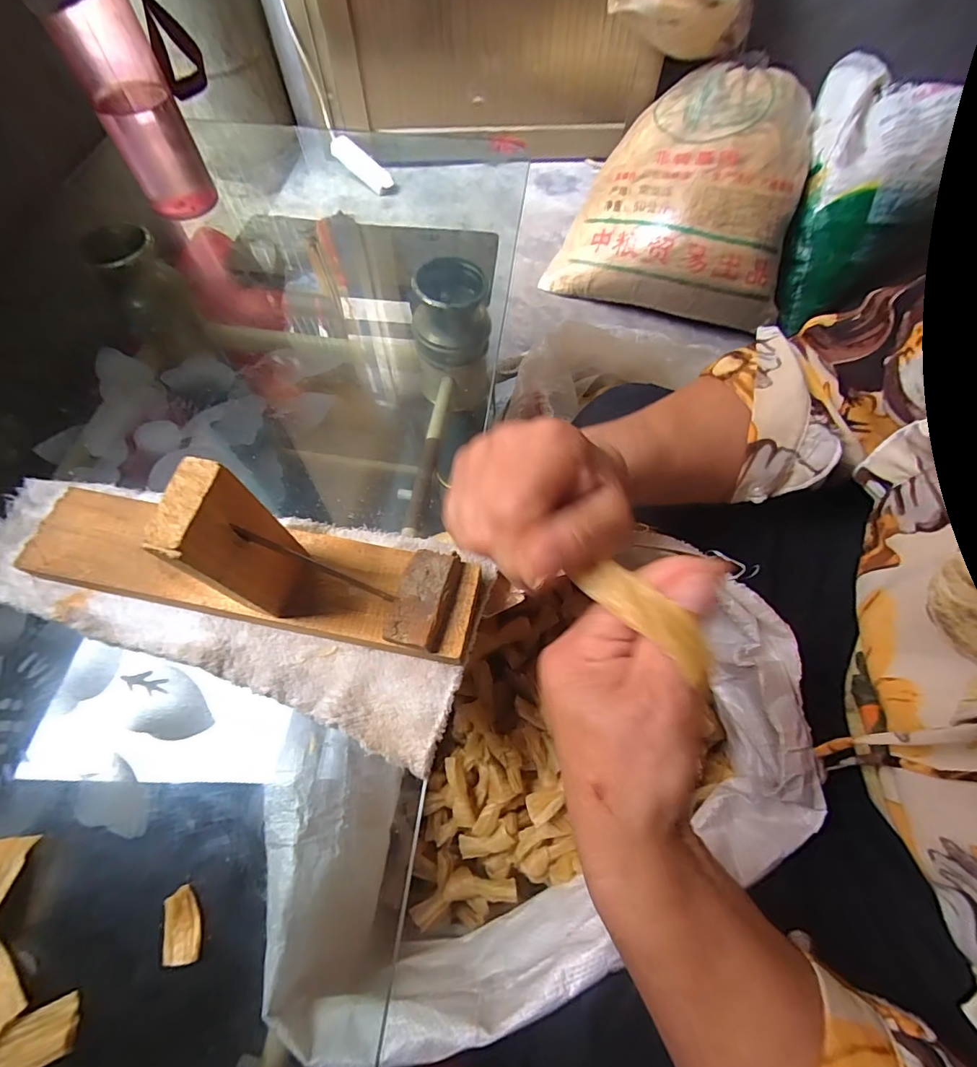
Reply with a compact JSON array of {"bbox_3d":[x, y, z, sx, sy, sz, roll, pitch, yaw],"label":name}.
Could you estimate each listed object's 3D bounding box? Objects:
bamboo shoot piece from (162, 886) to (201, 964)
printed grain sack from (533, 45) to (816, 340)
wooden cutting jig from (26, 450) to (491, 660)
[{"bbox_3d":[-0.145,0.186,0.229,0.016,0.008,0.029,-13,63,-7],"label":"bamboo shoot piece"},{"bbox_3d":[0.442,-0.762,1.068,0.484,0.260,0.530,18,64,9],"label":"printed grain sack"},{"bbox_3d":[-0.144,0.000,0.258,0.278,0.122,0.067,11,63,5],"label":"wooden cutting jig"}]

